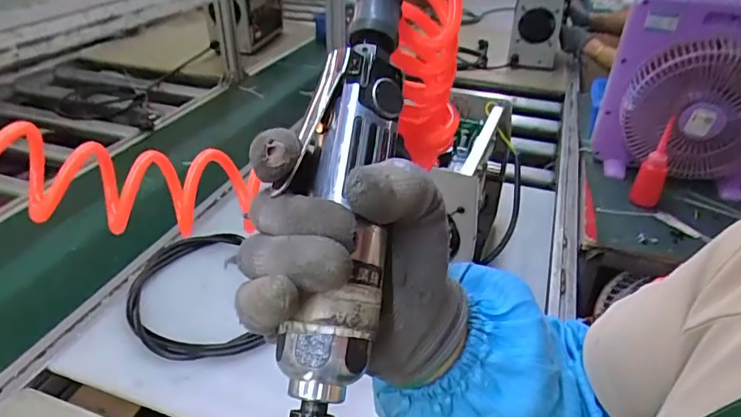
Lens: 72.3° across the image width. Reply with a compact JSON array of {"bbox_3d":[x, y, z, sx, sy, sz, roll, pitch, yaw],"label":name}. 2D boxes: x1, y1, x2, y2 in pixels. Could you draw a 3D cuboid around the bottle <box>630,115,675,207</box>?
[{"bbox_3d":[0.514,-0.075,0.917,0.048,0.151,0.039,24,39,30],"label":"bottle"}]

